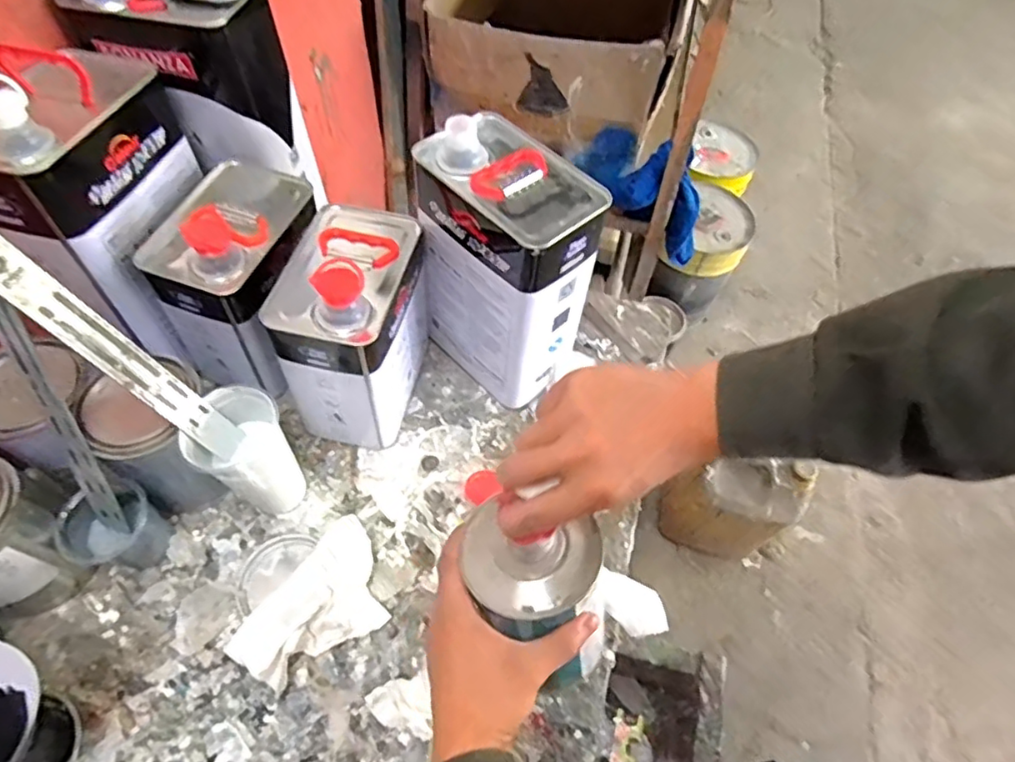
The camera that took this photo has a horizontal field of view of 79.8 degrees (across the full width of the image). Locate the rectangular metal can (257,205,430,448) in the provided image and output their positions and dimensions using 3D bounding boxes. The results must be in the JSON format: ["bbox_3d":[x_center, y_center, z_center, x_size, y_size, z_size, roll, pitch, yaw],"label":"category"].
[{"bbox_3d":[-0.153,-0.061,0.629,0.108,0.213,0.172,10,56,5],"label":"rectangular metal can"}]

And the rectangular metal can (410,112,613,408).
[{"bbox_3d":[0.000,-0.111,0.643,0.108,0.271,0.164,-39,65,-24],"label":"rectangular metal can"}]

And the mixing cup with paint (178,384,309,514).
[{"bbox_3d":[-0.250,0.071,0.591,0.080,0.129,0.079,-16,58,-12],"label":"mixing cup with paint"}]

